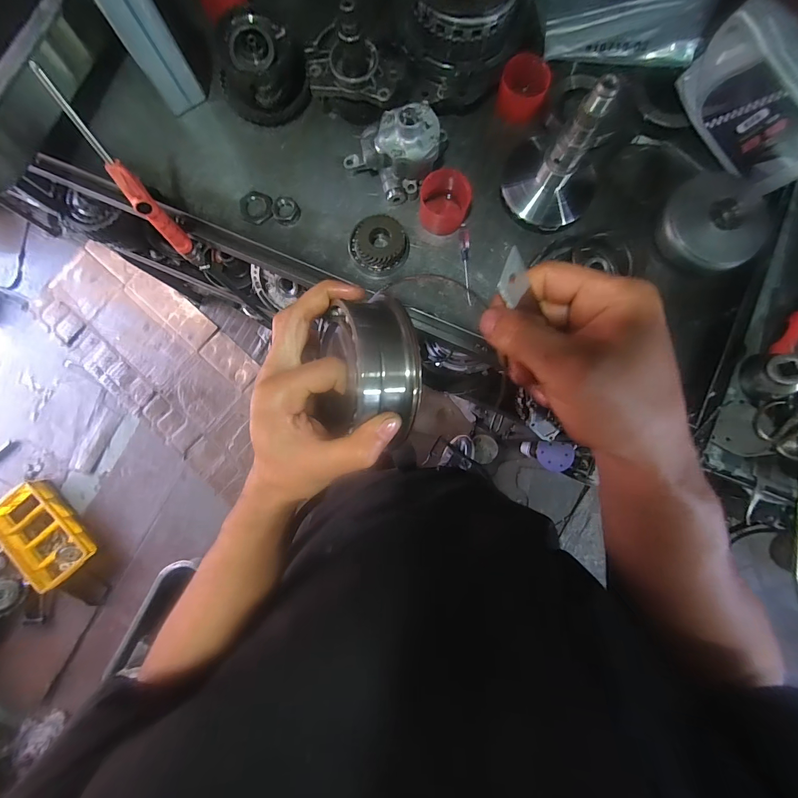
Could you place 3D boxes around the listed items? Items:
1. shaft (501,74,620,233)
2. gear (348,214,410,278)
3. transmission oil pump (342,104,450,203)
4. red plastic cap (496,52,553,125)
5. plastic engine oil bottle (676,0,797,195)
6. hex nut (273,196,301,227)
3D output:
[{"bbox_3d":[0.201,-0.295,0.463,0.121,0.179,0.106,39,88,1],"label":"shaft"},{"bbox_3d":[-0.030,-0.211,0.516,0.079,0.035,0.072,0,88,-1],"label":"gear"},{"bbox_3d":[-0.003,-0.346,0.499,0.108,0.075,0.110,34,88,1],"label":"transmission oil pump"},{"bbox_3d":[0.174,-0.431,0.518,0.067,0.050,0.056,19,88,0],"label":"red plastic cap"},{"bbox_3d":[0.475,-0.382,0.479,0.055,0.113,0.212,-36,89,-2],"label":"plastic engine oil bottle"},{"bbox_3d":[-0.160,-0.265,0.523,0.040,0.015,0.036,26,88,0],"label":"hex nut"}]

